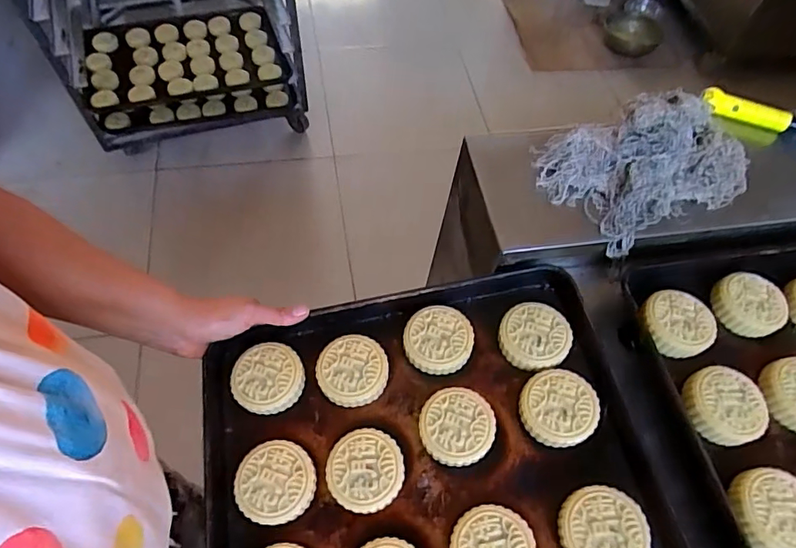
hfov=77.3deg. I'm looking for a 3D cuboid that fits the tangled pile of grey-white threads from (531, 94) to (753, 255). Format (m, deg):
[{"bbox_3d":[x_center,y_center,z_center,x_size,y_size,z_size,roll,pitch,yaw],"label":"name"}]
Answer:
[{"bbox_3d":[0.286,-0.130,0.581,0.223,0.073,0.152,-20,61,-17],"label":"tangled pile of grey-white threads"}]

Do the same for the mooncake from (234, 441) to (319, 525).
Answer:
[{"bbox_3d":[-0.112,0.191,0.458,0.071,0.019,0.067,-16,60,-15],"label":"mooncake"}]

